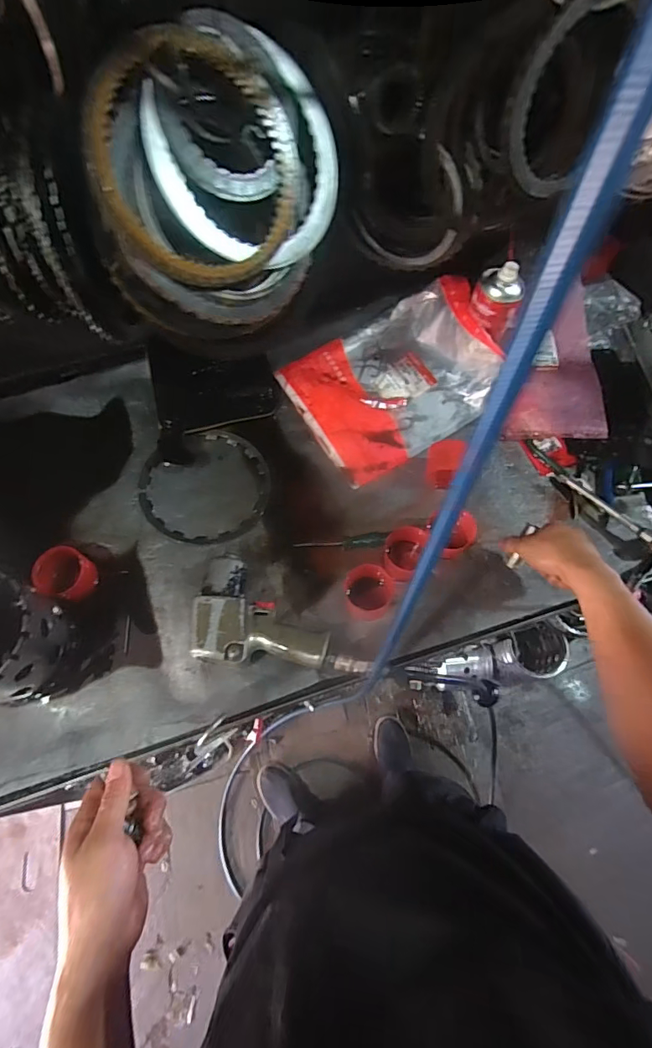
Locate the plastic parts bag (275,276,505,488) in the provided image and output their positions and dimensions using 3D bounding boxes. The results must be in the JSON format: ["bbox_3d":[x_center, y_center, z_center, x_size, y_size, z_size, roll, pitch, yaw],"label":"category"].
[{"bbox_3d":[0.110,-0.249,0.768,0.313,0.096,0.261,-30,71,-11],"label":"plastic parts bag"}]

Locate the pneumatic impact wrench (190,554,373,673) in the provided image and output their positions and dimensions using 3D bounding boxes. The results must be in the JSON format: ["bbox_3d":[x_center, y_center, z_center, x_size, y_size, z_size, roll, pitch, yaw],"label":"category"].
[{"bbox_3d":[-0.059,0.118,0.626,0.226,0.068,0.139,4,69,2],"label":"pneumatic impact wrench"}]

